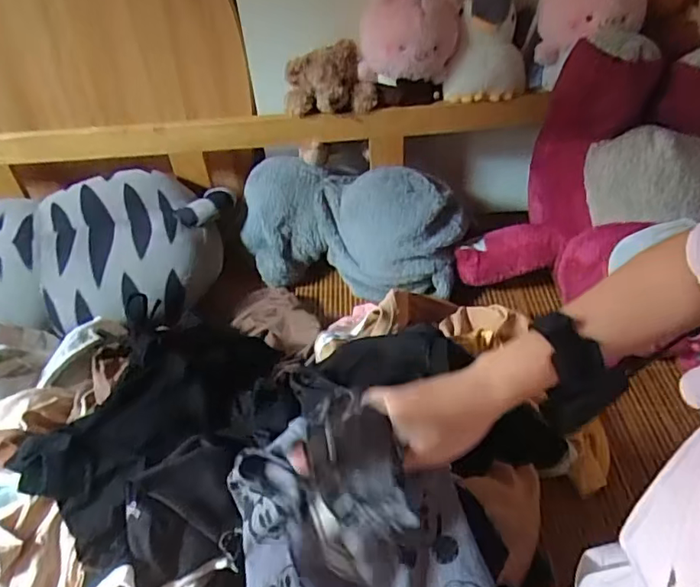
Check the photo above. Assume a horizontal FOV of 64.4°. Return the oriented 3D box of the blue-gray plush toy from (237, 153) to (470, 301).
[{"bbox_3d":[-0.004,-0.122,0.931,0.369,0.170,0.164,6,42,13],"label":"blue-gray plush toy"}]

